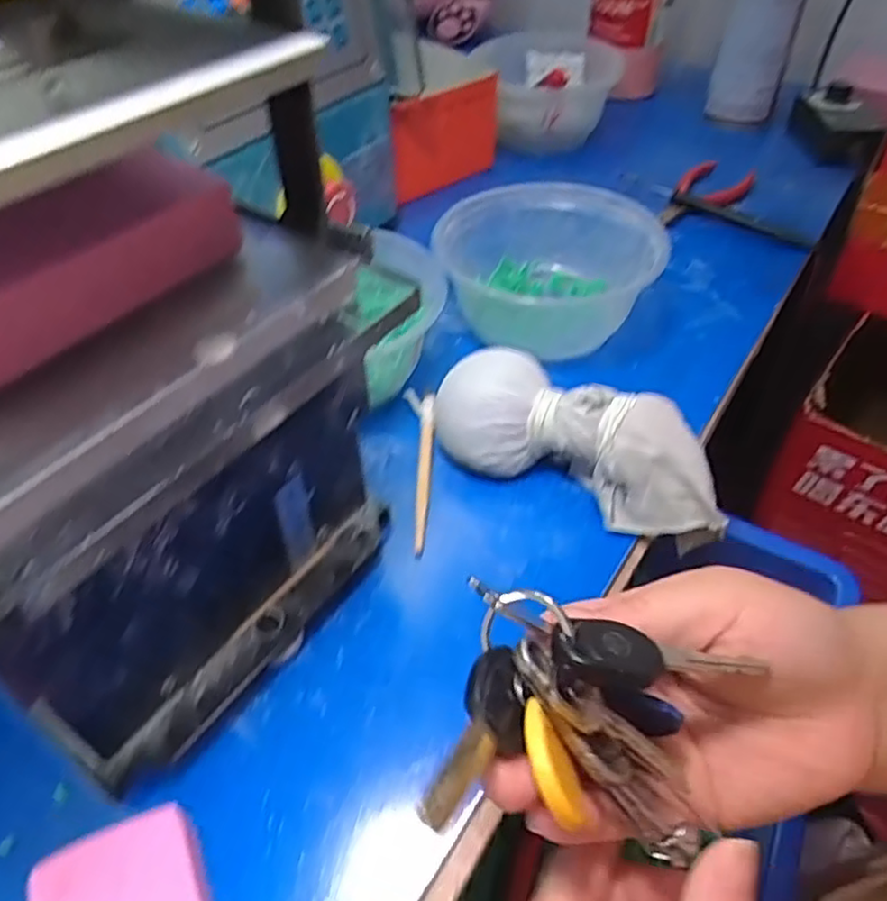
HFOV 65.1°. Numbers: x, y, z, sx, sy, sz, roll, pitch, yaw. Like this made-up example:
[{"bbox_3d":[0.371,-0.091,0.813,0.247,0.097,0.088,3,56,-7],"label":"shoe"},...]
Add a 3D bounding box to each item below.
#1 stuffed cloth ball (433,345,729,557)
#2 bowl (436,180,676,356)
[{"bbox_3d":[0.067,-0.005,0.342,0.146,0.050,0.055,19,48,18],"label":"stuffed cloth ball"},{"bbox_3d":[0.063,-0.116,0.437,0.132,0.052,0.109,-13,47,-12],"label":"bowl"}]

